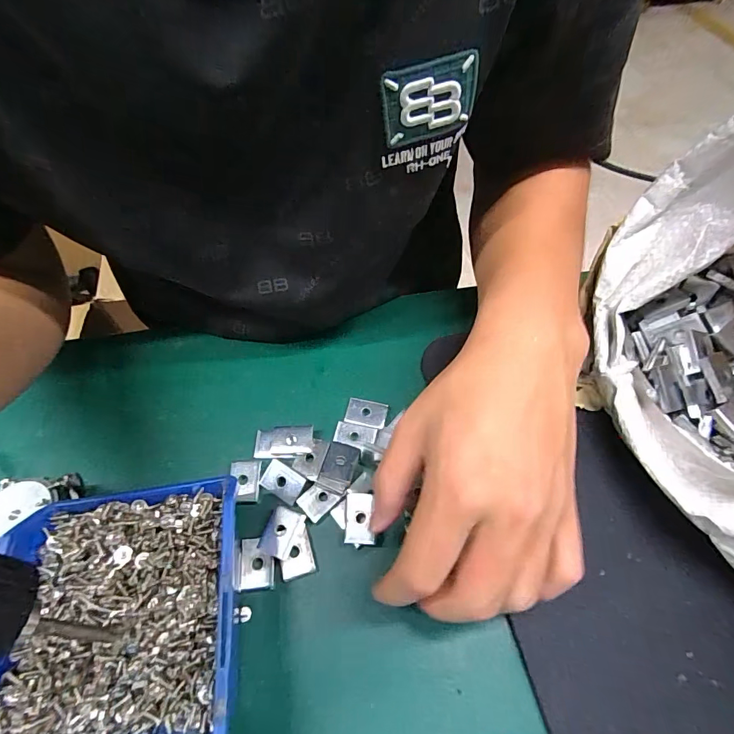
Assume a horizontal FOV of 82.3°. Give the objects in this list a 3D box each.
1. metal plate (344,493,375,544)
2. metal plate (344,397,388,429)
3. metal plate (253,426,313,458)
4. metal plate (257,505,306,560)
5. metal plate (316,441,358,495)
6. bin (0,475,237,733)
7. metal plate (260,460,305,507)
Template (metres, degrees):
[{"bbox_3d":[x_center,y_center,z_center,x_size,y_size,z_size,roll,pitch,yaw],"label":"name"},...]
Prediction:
[{"bbox_3d":[-0.005,0.091,0.255,0.020,0.004,0.029,-10,61,26],"label":"metal plate"},{"bbox_3d":[-0.001,0.033,0.298,0.028,0.004,0.019,8,58,8],"label":"metal plate"},{"bbox_3d":[-0.056,0.051,0.286,0.039,0.012,0.020,-4,57,0],"label":"metal plate"},{"bbox_3d":[-0.051,0.099,0.253,0.019,0.005,0.027,19,60,14],"label":"metal plate"},{"bbox_3d":[-0.019,0.064,0.270,0.021,0.008,0.030,15,56,4],"label":"metal plate"},{"bbox_3d":[-0.116,0.127,0.211,0.112,0.062,0.121,-10,58,-4],"label":"bin"},{"bbox_3d":[-0.054,0.073,0.269,0.027,0.006,0.018,24,62,17],"label":"metal plate"}]

